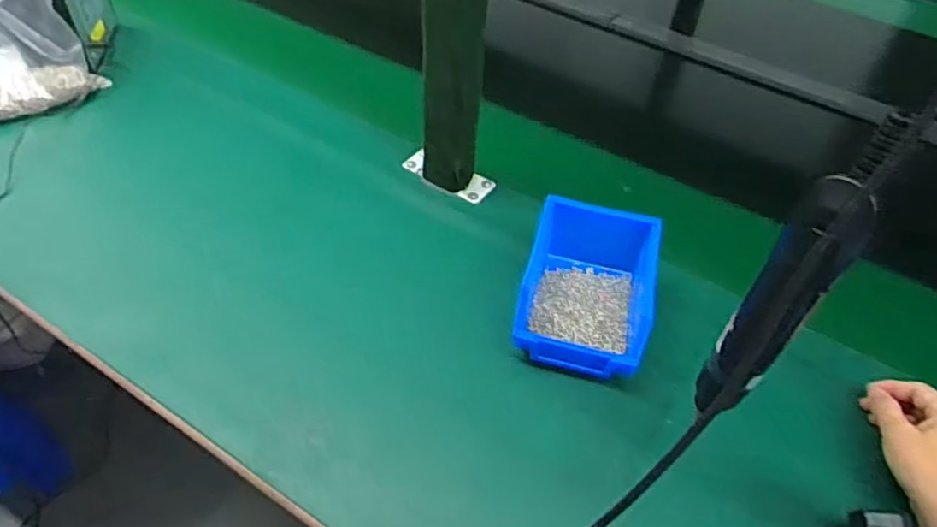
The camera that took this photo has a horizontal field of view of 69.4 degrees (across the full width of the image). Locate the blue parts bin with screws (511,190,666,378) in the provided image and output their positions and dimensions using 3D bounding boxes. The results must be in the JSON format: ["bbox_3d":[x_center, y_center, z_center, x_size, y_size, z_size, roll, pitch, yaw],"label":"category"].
[{"bbox_3d":[0.105,0.024,0.612,0.109,0.078,0.153,13,48,7],"label":"blue parts bin with screws"}]

